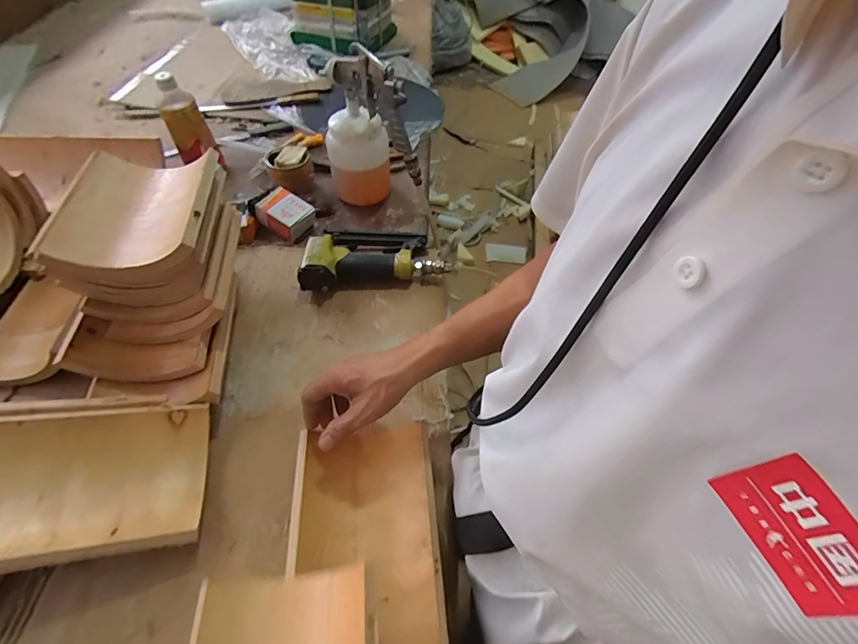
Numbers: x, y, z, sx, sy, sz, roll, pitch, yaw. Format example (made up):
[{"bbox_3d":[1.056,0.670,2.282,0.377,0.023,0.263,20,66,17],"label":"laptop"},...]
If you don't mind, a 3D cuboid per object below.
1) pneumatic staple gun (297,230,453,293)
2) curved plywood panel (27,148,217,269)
[{"bbox_3d":[-0.091,-0.110,0.673,0.229,0.047,0.118,-9,53,-9],"label":"pneumatic staple gun"},{"bbox_3d":[-0.332,-0.136,0.479,0.147,0.033,0.186,-5,52,-6],"label":"curved plywood panel"}]

